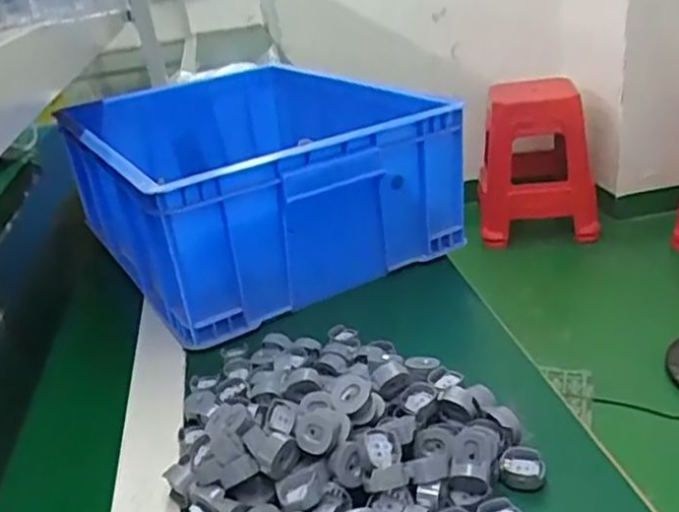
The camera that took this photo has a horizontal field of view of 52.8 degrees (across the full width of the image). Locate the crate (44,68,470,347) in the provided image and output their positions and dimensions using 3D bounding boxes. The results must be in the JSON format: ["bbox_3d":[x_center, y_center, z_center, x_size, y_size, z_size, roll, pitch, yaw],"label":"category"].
[{"bbox_3d":[-0.120,-0.104,0.861,0.339,0.166,0.463,-20,28,-25],"label":"crate"}]

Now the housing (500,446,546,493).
[{"bbox_3d":[0.123,0.143,0.460,0.029,0.014,0.026,0,26,16],"label":"housing"}]

